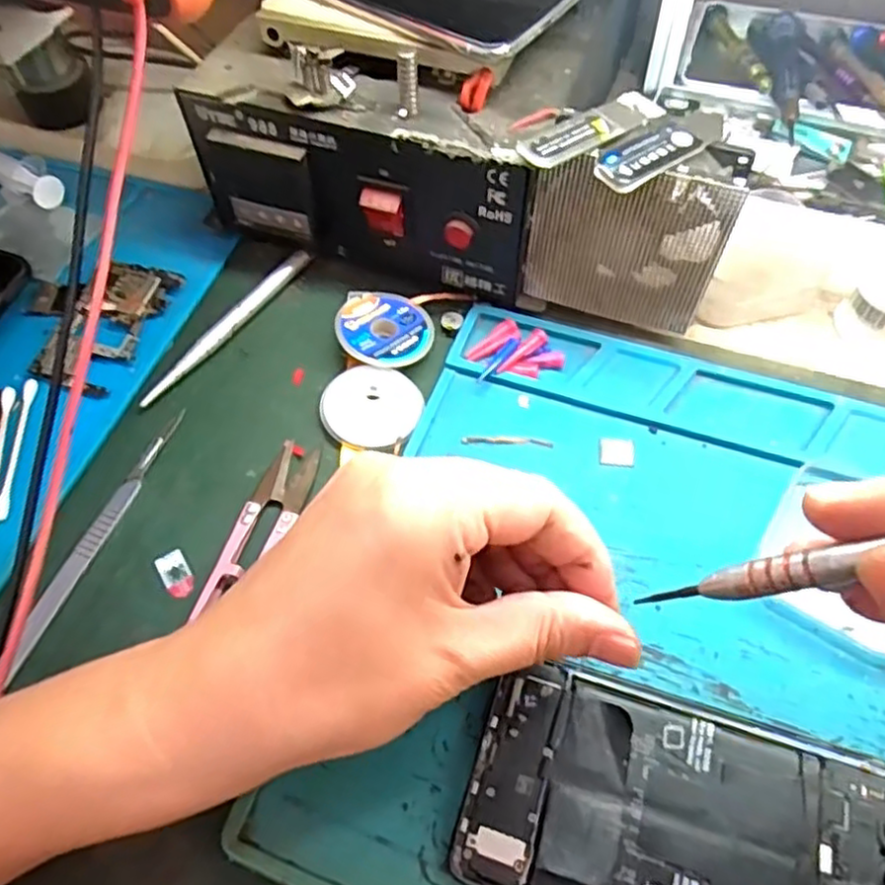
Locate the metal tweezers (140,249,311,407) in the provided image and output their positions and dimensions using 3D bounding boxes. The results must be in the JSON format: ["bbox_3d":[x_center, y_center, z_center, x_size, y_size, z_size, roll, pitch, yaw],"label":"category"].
[{"bbox_3d":[-0.104,-0.058,0.339,0.009,0.007,0.110,31,65,20],"label":"metal tweezers"}]

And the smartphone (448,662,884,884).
[{"bbox_3d":[0.088,0.122,0.215,0.157,0.011,0.072,15,60,12],"label":"smartphone"}]

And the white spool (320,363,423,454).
[{"bbox_3d":[-0.032,-0.016,0.309,0.043,0.008,0.040,-1,58,2],"label":"white spool"}]

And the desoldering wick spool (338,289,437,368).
[{"bbox_3d":[-0.027,-0.052,0.329,0.044,0.008,0.044,10,54,-8],"label":"desoldering wick spool"}]

